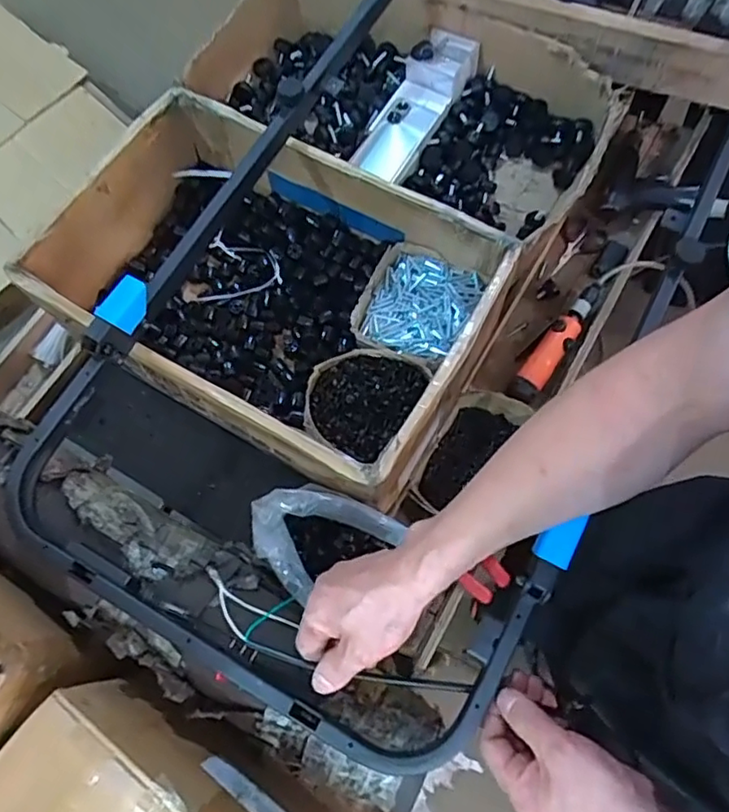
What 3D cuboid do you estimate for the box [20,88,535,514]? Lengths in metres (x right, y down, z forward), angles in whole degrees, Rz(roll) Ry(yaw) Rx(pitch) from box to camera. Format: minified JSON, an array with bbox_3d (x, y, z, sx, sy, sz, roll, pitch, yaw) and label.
[{"bbox_3d":[-0.118,-0.145,0.790,0.536,0.176,0.356,30,74,13],"label":"box"}]

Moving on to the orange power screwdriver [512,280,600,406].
[{"bbox_3d":[0.273,-0.088,0.870,0.046,0.049,0.209,33,75,13],"label":"orange power screwdriver"}]

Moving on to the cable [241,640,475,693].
[{"bbox_3d":[-0.007,0.228,0.522,0.197,0.015,0.013,10,70,4],"label":"cable"}]

